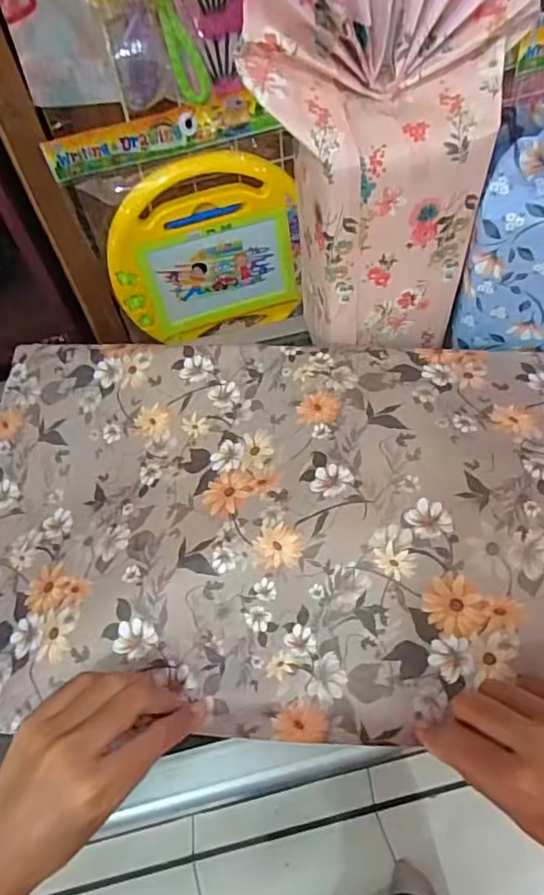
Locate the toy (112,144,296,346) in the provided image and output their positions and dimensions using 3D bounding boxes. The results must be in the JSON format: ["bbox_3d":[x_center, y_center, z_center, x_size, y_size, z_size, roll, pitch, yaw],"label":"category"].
[{"bbox_3d":[-0.089,-0.258,0.720,0.245,0.239,0.033,-16,54,-6],"label":"toy"}]

